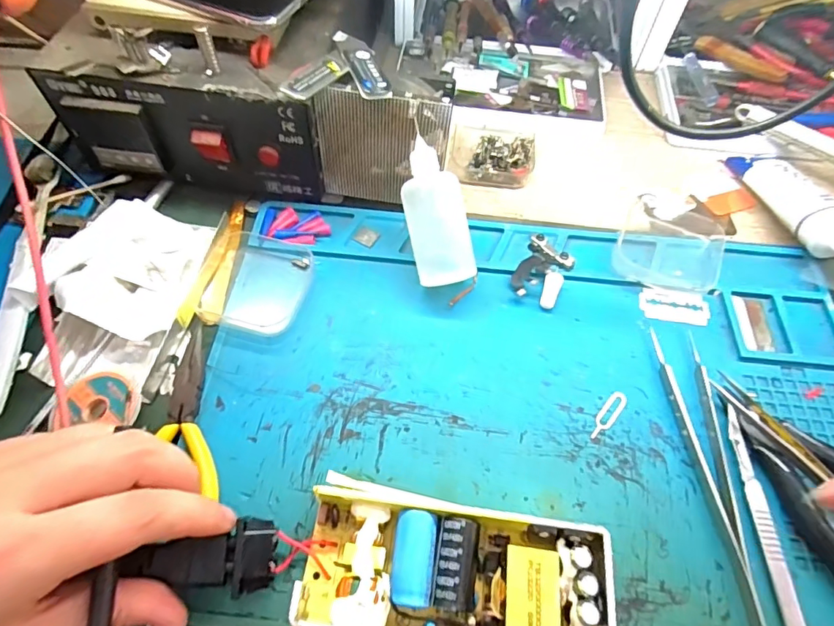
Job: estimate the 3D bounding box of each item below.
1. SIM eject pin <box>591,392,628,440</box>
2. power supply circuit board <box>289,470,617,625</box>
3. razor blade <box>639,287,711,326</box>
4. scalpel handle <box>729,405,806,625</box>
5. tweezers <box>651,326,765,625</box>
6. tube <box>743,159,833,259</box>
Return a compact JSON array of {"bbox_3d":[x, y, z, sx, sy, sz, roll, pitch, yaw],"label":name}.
[{"bbox_3d":[0.106,0.056,0.269,0.008,0.004,0.034,37,65,19],"label":"SIM eject pin"},{"bbox_3d":[0.016,0.116,0.216,0.131,0.026,0.058,10,59,4],"label":"power supply circuit board"},{"bbox_3d":[0.163,-0.004,0.307,0.043,0.004,0.023,8,59,3],"label":"razor blade"},{"bbox_3d":[0.170,0.112,0.234,0.011,0.005,0.134,3,59,0],"label":"scalpel handle"},{"bbox_3d":[0.153,0.076,0.254,0.024,0.009,0.148,1,59,-1],"label":"tweezers"},{"bbox_3d":[0.267,-0.071,0.337,0.028,0.032,0.109,-4,59,-4],"label":"tube"}]

